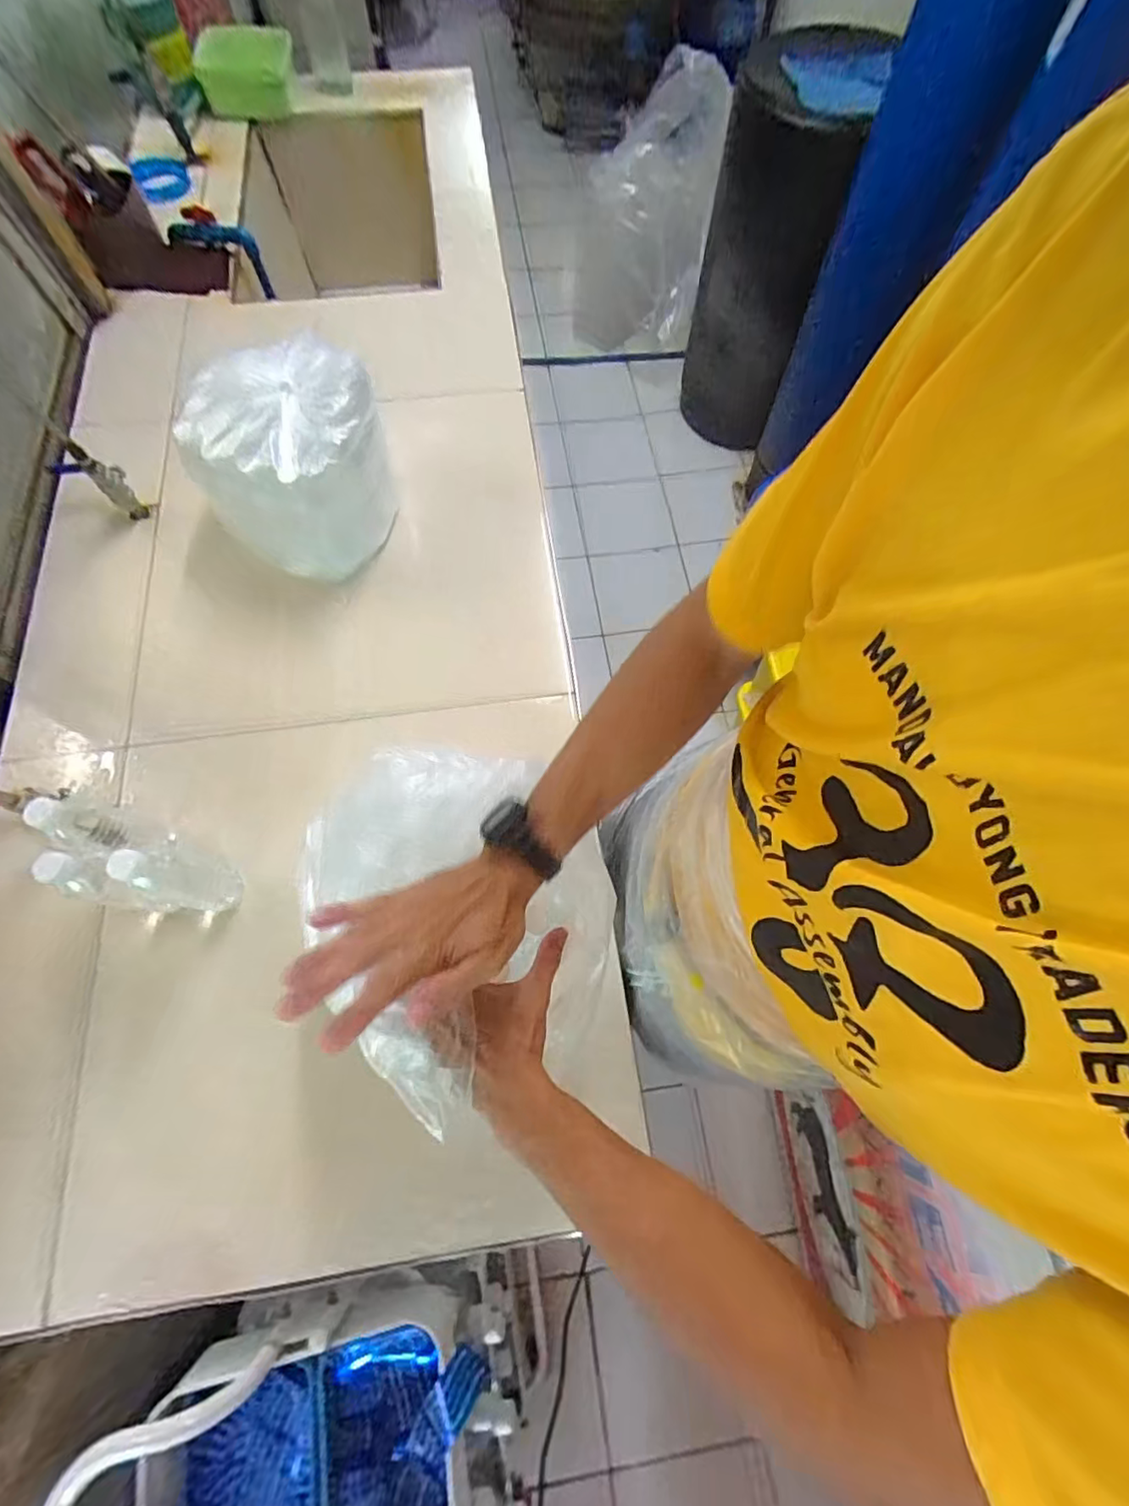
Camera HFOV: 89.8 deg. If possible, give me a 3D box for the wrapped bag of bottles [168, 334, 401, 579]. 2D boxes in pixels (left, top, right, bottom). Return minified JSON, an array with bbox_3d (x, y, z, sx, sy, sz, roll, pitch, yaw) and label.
[{"bbox_3d":[-0.376,-0.401,0.793,0.222,0.205,0.220,8,69,3],"label":"wrapped bag of bottles"}]

